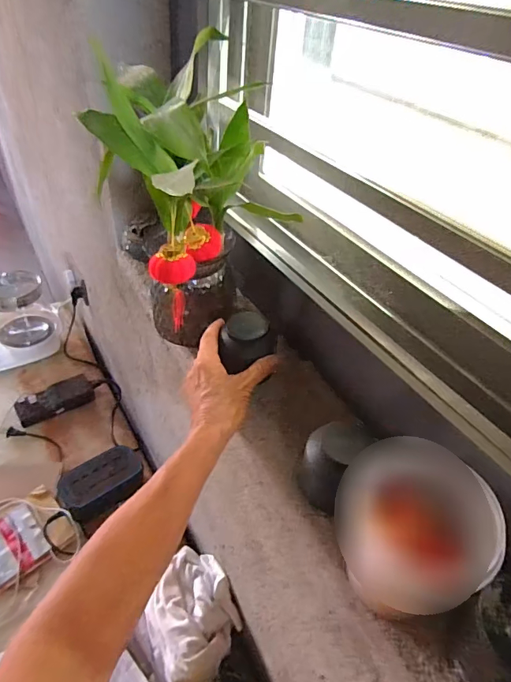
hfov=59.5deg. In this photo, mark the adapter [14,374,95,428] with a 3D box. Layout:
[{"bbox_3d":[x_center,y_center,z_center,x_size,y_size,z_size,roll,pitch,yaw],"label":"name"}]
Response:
[{"bbox_3d":[-0.463,0.138,1.044,0.180,0.043,0.061,-21,47,-28],"label":"adapter"}]

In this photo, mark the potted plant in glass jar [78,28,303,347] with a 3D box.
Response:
[{"bbox_3d":[-0.082,-0.134,0.487,0.156,0.265,0.167,-12,44,-19],"label":"potted plant in glass jar"}]

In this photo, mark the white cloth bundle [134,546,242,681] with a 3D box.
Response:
[{"bbox_3d":[-0.102,0.431,0.698,0.154,0.070,0.162,29,46,25],"label":"white cloth bundle"}]

